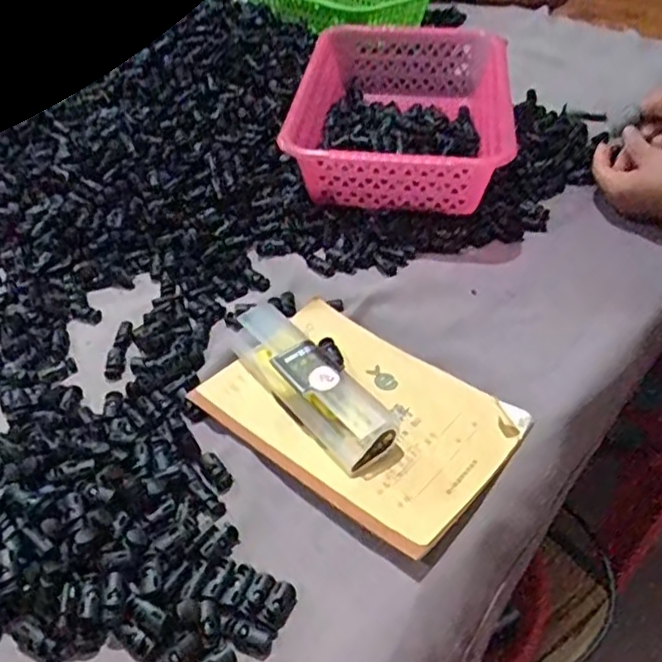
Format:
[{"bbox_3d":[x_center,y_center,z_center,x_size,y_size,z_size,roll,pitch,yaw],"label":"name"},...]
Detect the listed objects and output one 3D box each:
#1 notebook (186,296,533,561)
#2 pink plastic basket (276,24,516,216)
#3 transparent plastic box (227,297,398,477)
[{"bbox_3d":[0.018,0.058,0.479,0.206,0.019,0.140,31,51,29],"label":"notebook"},{"bbox_3d":[0.072,-0.225,0.701,0.209,0.090,0.283,6,42,6],"label":"pink plastic basket"},{"bbox_3d":[-0.019,0.034,0.482,0.046,0.037,0.159,-29,50,-28],"label":"transparent plastic box"}]

